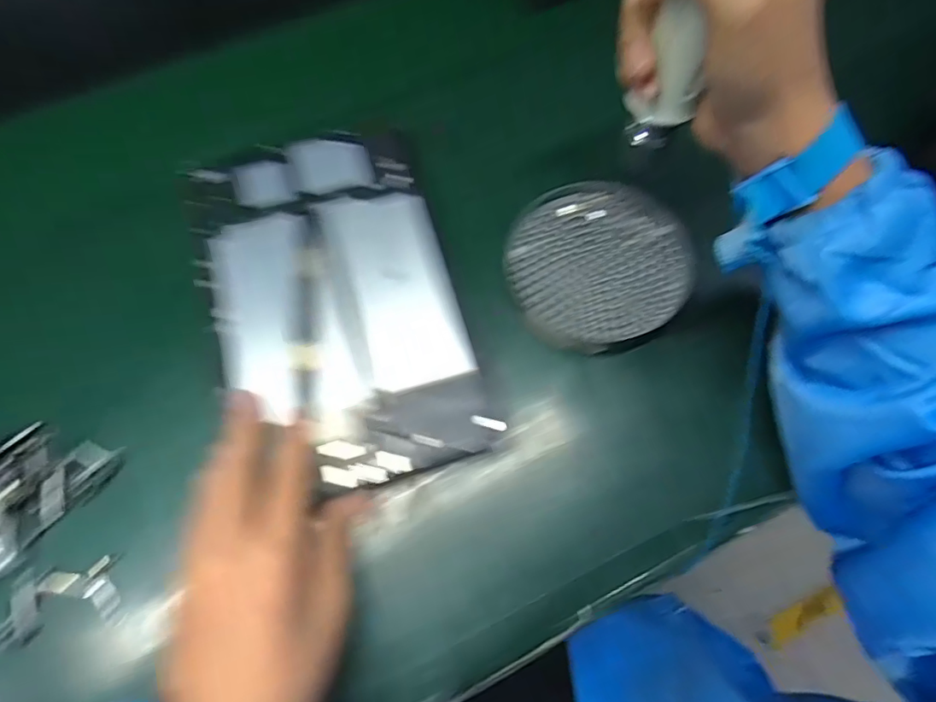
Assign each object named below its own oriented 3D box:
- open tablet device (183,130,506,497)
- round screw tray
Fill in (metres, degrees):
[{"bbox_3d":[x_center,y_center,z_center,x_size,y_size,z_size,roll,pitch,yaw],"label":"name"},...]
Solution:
[{"bbox_3d":[-0.085,-0.036,0.335,0.145,0.009,0.240,-18,72,-6],"label":"open tablet device"},{"bbox_3d":[0.086,-0.060,0.358,0.117,0.009,0.115,0,71,0],"label":"round screw tray"}]

